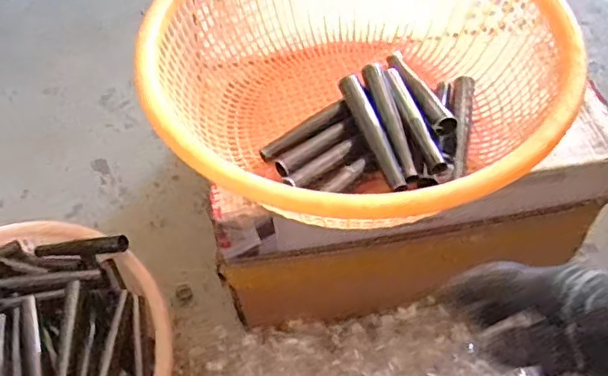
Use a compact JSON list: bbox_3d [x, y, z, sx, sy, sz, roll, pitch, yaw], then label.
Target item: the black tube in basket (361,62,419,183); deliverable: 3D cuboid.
[{"bbox_3d":[0.089,-0.071,0.586,0.023,0.017,0.148,-10,55,-5],"label":"black tube in basket"}]

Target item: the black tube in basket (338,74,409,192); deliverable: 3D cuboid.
[{"bbox_3d":[0.069,-0.059,0.576,0.020,0.015,0.146,-17,56,-9],"label":"black tube in basket"}]

